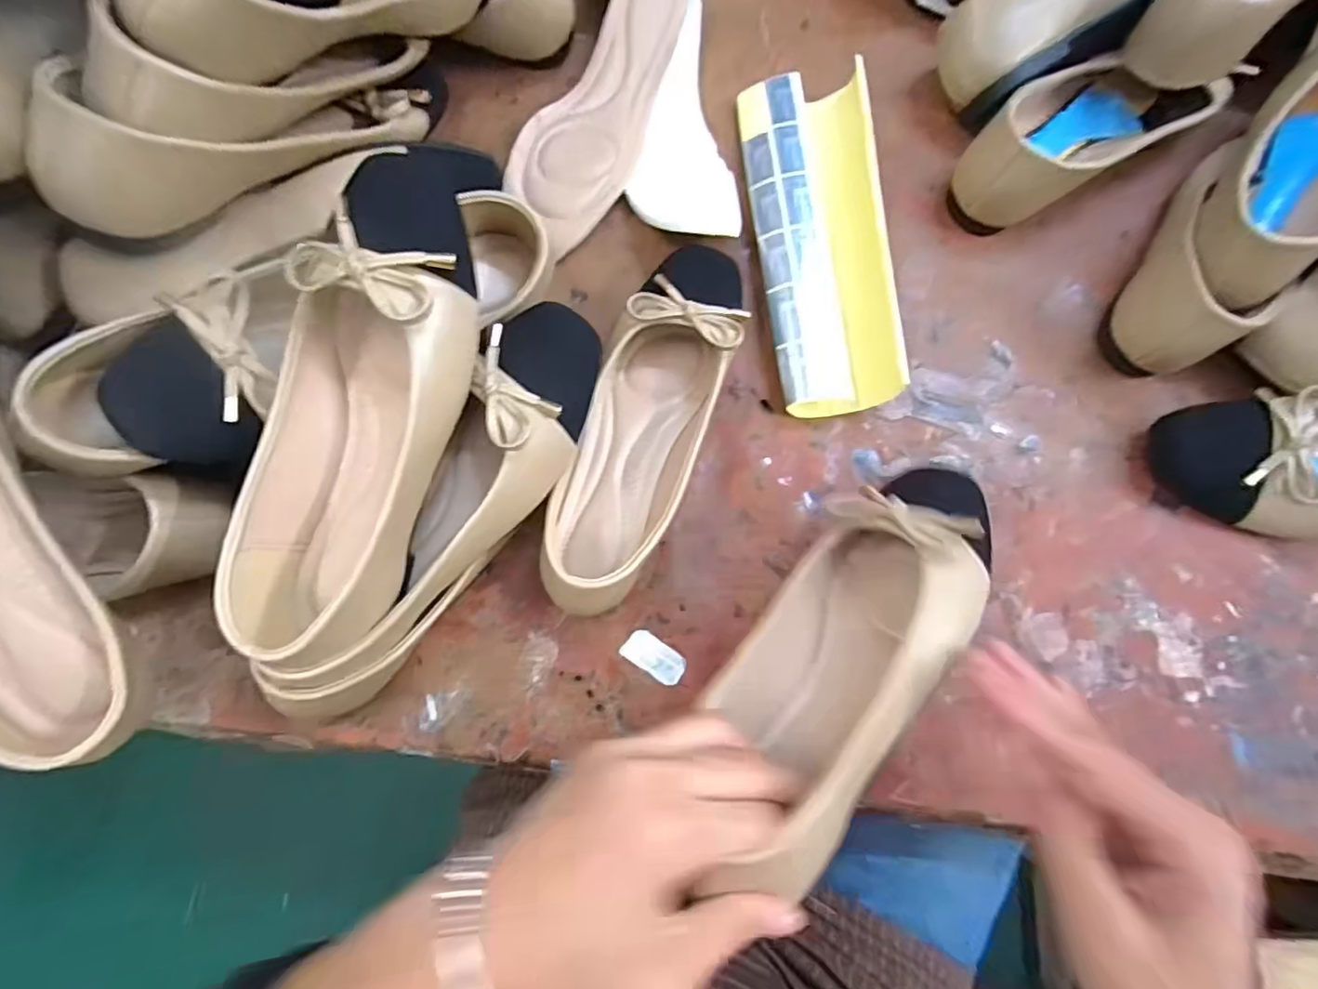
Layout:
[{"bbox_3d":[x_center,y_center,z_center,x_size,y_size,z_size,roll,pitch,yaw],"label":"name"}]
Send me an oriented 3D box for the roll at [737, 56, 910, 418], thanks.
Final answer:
[{"bbox_3d":[0.106,-0.176,0.398,0.081,0.044,0.250,-1,79,-1],"label":"roll"}]

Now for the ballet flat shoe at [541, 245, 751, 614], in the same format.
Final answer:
[{"bbox_3d":[-0.014,-0.034,0.361,0.079,0.058,0.212,20,79,4],"label":"ballet flat shoe"}]

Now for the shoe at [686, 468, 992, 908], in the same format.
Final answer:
[{"bbox_3d":[0.090,0.072,0.280,0.075,0.073,0.225,36,57,5],"label":"shoe"}]

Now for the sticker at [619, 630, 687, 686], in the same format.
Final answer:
[{"bbox_3d":[-0.002,0.101,0.366,0.039,0.004,0.021,34,81,6],"label":"sticker"}]

